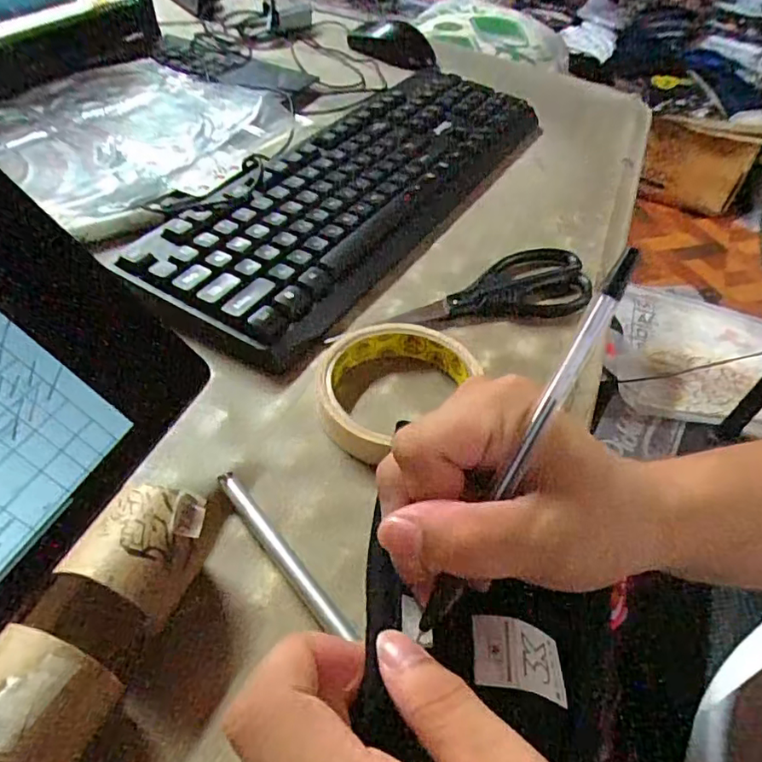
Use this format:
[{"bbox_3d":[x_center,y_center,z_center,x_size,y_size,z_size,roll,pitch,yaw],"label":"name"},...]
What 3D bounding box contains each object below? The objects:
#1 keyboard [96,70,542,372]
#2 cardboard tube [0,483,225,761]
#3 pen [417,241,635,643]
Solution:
[{"bbox_3d":[-0.007,-0.166,0.457,0.157,0.033,0.433,27,49,19],"label":"keyboard"},{"bbox_3d":[-0.096,0.088,0.195,0.037,0.047,0.102,17,47,11],"label":"cardboard tube"},{"bbox_3d":[0.046,0.021,0.178,0.006,0.135,0.006,30,7,22],"label":"pen"}]

